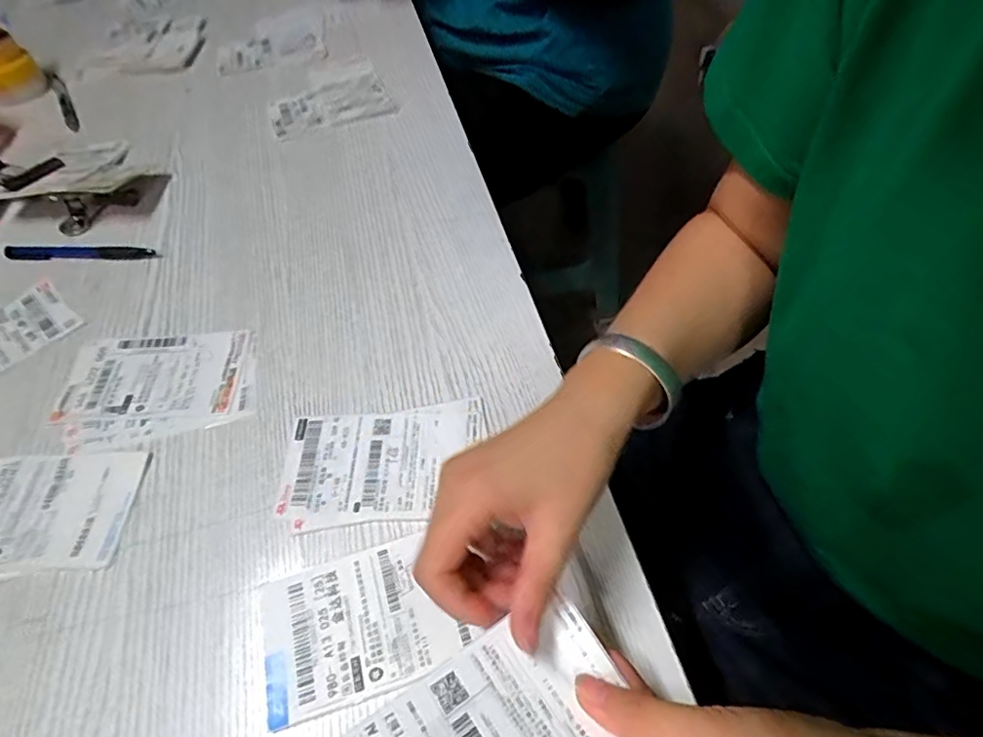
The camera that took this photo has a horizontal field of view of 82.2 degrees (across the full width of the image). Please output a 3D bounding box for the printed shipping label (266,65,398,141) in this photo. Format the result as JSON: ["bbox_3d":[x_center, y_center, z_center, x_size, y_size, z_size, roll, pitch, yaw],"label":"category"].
[{"bbox_3d":[-0.185,-0.301,0.636,0.133,0.010,0.100,-21,56,-12],"label":"printed shipping label"}]

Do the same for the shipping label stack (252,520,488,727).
[{"bbox_3d":[-0.074,0.139,0.312,0.105,0.004,0.076,-18,55,-10],"label":"shipping label stack"}]

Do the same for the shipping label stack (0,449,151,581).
[{"bbox_3d":[-0.297,0.091,0.357,0.141,0.004,0.083,-6,54,-1],"label":"shipping label stack"}]

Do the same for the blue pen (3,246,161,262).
[{"bbox_3d":[-0.366,-0.102,0.501,0.137,0.011,0.013,1,54,3],"label":"blue pen"}]

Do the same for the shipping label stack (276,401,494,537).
[{"bbox_3d":[-0.071,0.061,0.369,0.134,0.004,0.081,-6,54,-2],"label":"shipping label stack"}]

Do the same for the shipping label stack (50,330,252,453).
[{"bbox_3d":[-0.246,0.012,0.416,0.136,0.004,0.096,-9,54,-4],"label":"shipping label stack"}]

